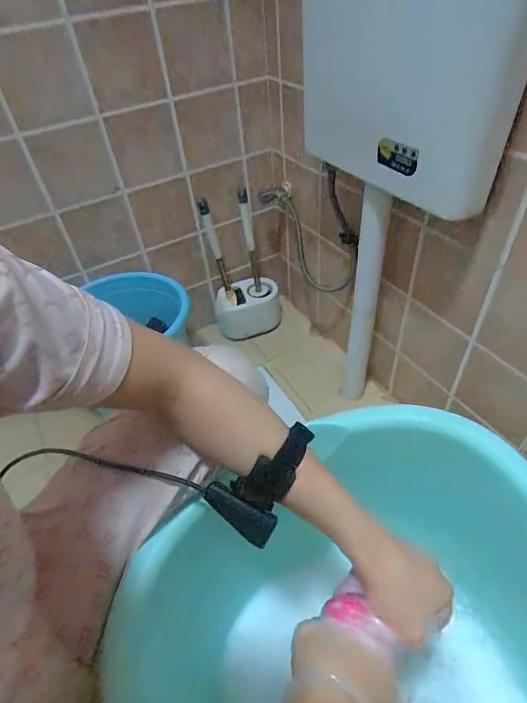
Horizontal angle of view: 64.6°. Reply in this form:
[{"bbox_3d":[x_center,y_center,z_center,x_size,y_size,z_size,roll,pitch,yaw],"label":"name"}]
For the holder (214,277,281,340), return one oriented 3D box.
[{"bbox_3d":[-0.044,-0.119,1.206,0.182,0.124,0.098,-11,44,-4],"label":"holder"}]

